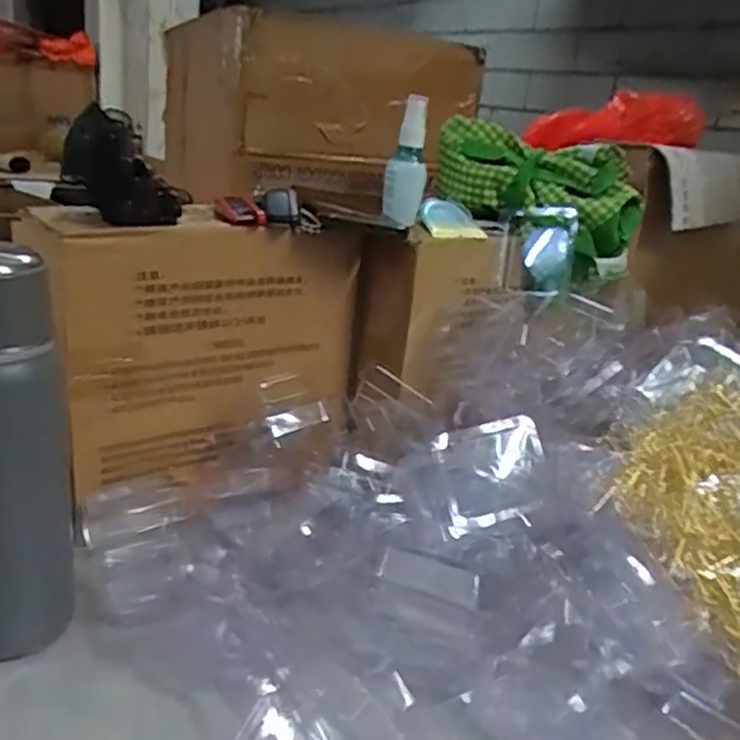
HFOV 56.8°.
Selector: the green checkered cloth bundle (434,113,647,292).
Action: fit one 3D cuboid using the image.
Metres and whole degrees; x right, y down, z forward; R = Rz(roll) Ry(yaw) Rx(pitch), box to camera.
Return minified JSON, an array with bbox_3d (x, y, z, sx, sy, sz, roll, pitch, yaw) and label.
[{"bbox_3d":[0.172,-0.190,0.710,0.231,0.121,0.104,32,27,15],"label":"green checkered cloth bundle"}]

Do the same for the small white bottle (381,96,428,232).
[{"bbox_3d":[0.037,-0.203,0.672,0.037,0.120,0.032,9,21,5],"label":"small white bottle"}]

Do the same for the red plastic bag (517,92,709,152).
[{"bbox_3d":[0.286,-0.288,0.799,0.189,0.070,0.038,13,21,14],"label":"red plastic bag"}]

